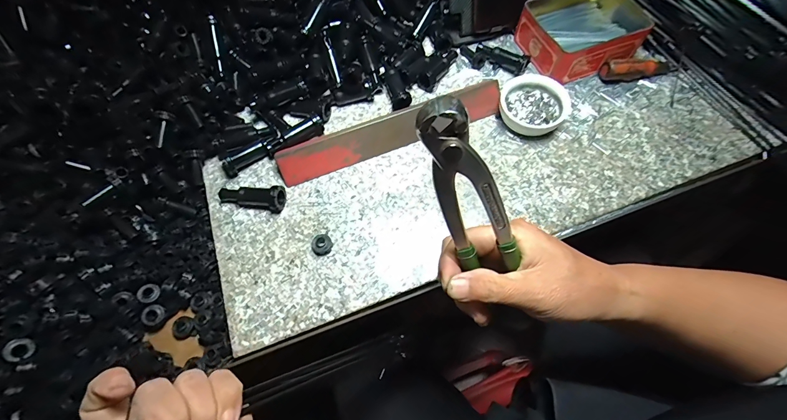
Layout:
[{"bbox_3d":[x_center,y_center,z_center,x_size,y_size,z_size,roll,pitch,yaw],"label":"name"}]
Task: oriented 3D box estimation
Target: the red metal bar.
[{"bbox_3d":[0.000,-0.091,0.389,0.258,0.022,0.036,-20,65,-7],"label":"red metal bar"}]

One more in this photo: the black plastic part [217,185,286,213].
[{"bbox_3d":[-0.146,-0.015,0.363,0.067,0.022,0.023,8,65,7],"label":"black plastic part"}]

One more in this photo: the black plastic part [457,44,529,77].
[{"bbox_3d":[0.120,-0.185,0.429,0.083,0.018,0.030,28,69,15],"label":"black plastic part"}]

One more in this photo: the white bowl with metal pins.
[{"bbox_3d":[0.150,-0.115,0.390,0.074,0.029,0.067,36,71,18],"label":"white bowl with metal pins"}]

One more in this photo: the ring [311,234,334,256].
[{"bbox_3d":[-0.069,0.034,0.341,0.020,0.013,0.018,-25,66,-9],"label":"ring"}]

